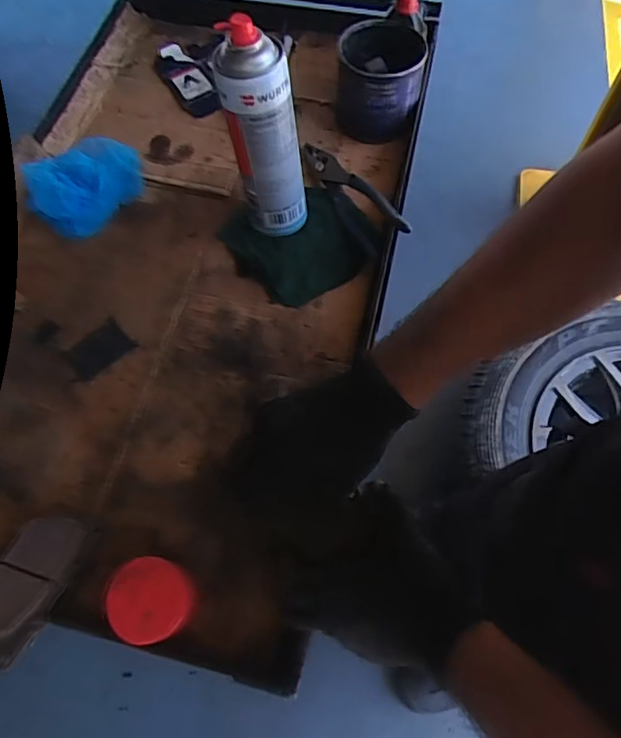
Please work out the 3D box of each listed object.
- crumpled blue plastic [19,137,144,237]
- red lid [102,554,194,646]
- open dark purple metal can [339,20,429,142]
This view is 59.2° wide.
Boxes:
[{"bbox_3d":[-0.257,-0.225,0.638,0.080,0.060,0.145,32,70,15],"label":"crumpled blue plastic"},{"bbox_3d":[-0.126,0.182,0.433,0.064,0.009,0.061,9,58,-16],"label":"red lid"},{"bbox_3d":[0.084,-0.354,0.667,0.100,0.106,0.103,5,65,4],"label":"open dark purple metal can"}]

